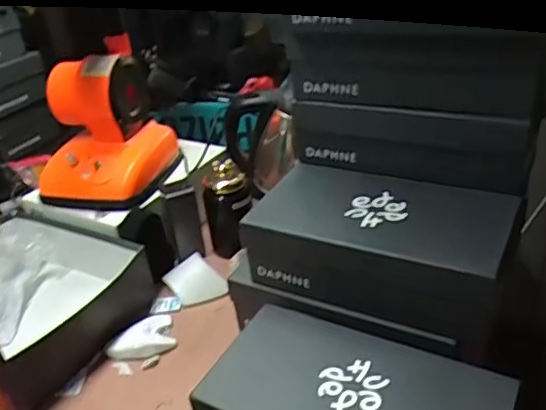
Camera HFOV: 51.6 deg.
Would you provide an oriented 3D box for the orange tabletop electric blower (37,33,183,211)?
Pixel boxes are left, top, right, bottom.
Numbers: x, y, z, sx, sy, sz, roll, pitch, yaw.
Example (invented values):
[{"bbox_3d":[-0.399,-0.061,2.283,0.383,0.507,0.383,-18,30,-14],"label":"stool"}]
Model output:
[{"bbox_3d":[-0.282,-0.119,0.934,0.181,0.214,0.185,5,32,17],"label":"orange tabletop electric blower"}]

